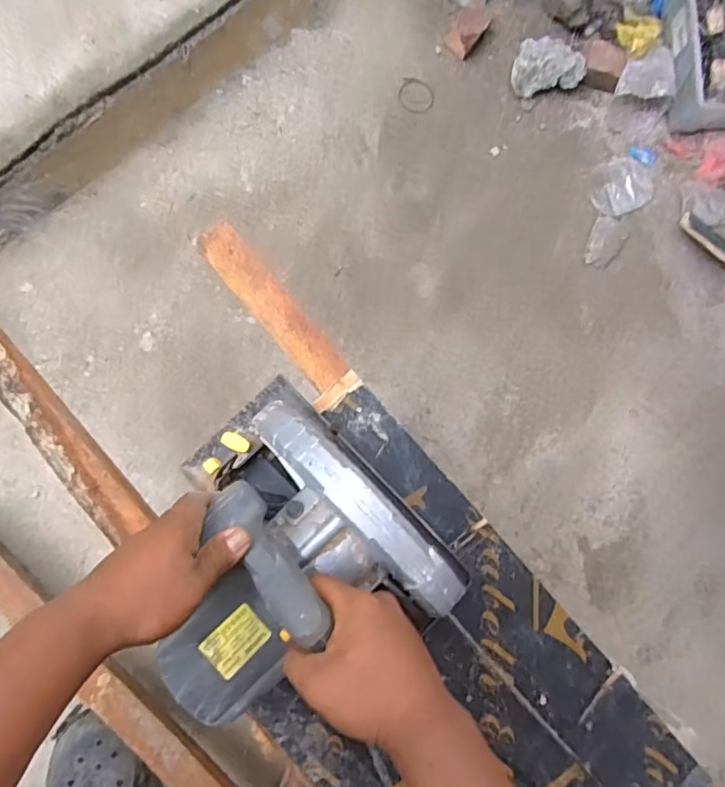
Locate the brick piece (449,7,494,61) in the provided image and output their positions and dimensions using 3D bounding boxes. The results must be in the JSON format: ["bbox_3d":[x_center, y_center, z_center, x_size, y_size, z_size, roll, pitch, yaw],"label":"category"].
[{"bbox_3d":[0.170,-0.580,0.889,0.046,0.043,0.068,37,81,-4],"label":"brick piece"}]

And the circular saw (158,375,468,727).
[{"bbox_3d":[-0.078,0.136,0.470,0.230,0.187,0.231,-37,91,-9],"label":"circular saw"}]

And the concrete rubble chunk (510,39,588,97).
[{"bbox_3d":[0.300,-0.521,0.899,0.111,0.044,0.092,8,84,-8],"label":"concrete rubble chunk"}]

